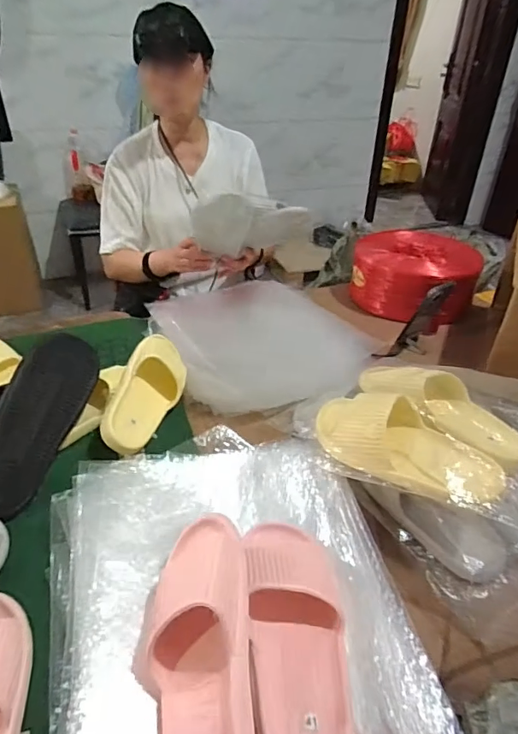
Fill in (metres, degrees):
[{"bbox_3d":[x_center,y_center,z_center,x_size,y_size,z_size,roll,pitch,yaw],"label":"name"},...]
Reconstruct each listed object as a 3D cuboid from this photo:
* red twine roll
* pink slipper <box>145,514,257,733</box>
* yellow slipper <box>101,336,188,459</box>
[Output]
[{"bbox_3d":[0.360,-0.210,1.125,0.259,0.150,0.276,1,36,-1],"label":"red twine roll"},{"bbox_3d":[-0.053,0.254,0.425,0.095,0.075,0.253,-4,50,-8],"label":"pink slipper"},{"bbox_3d":[-0.184,0.040,0.801,0.101,0.073,0.247,39,45,-23],"label":"yellow slipper"}]

